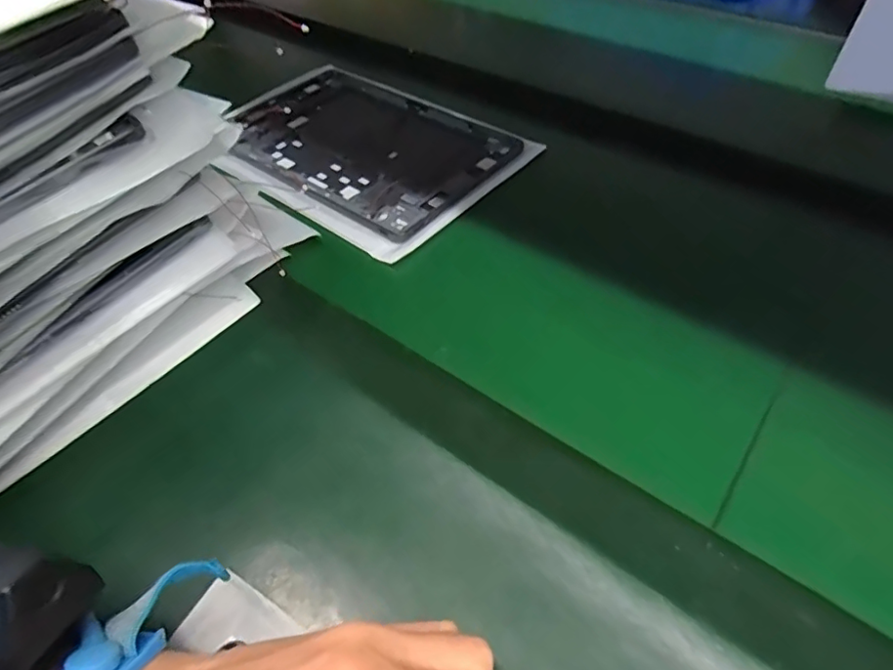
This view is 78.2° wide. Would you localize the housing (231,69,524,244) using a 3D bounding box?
[{"bbox_3d":[-0.078,-0.180,0.504,0.252,0.007,0.171,31,59,26],"label":"housing"}]

